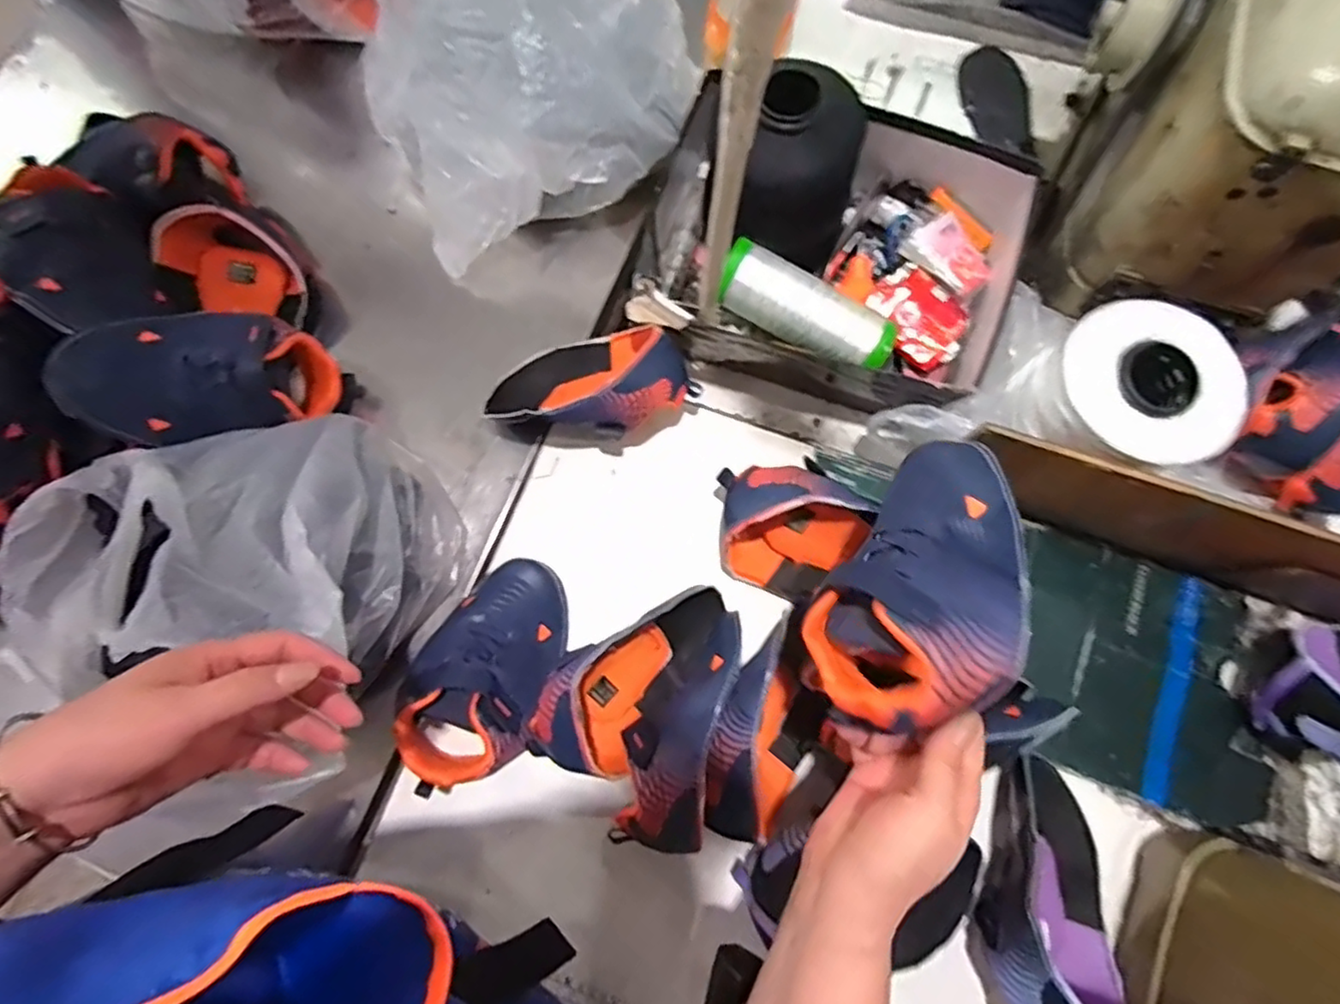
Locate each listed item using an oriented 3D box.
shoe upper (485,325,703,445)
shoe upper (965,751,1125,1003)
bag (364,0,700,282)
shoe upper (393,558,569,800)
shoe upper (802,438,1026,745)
[{"bbox_3d":[-0.075,-0.110,0.588,0.189,0.089,0.111,-11,77,-2],"label":"shoe upper"},{"bbox_3d":[0.292,0.300,0.487,0.108,0.089,0.194,4,77,1],"label":"shoe upper"},{"bbox_3d":[-0.132,-0.414,0.594,0.304,0.175,0.242,-22,77,-4],"label":"bag"},{"bbox_3d":[-0.156,0.139,0.542,0.110,0.065,0.193,19,78,5],"label":"shoe upper"},{"bbox_3d":[0.144,0.040,0.373,0.095,0.068,0.181,18,77,5],"label":"shoe upper"}]

